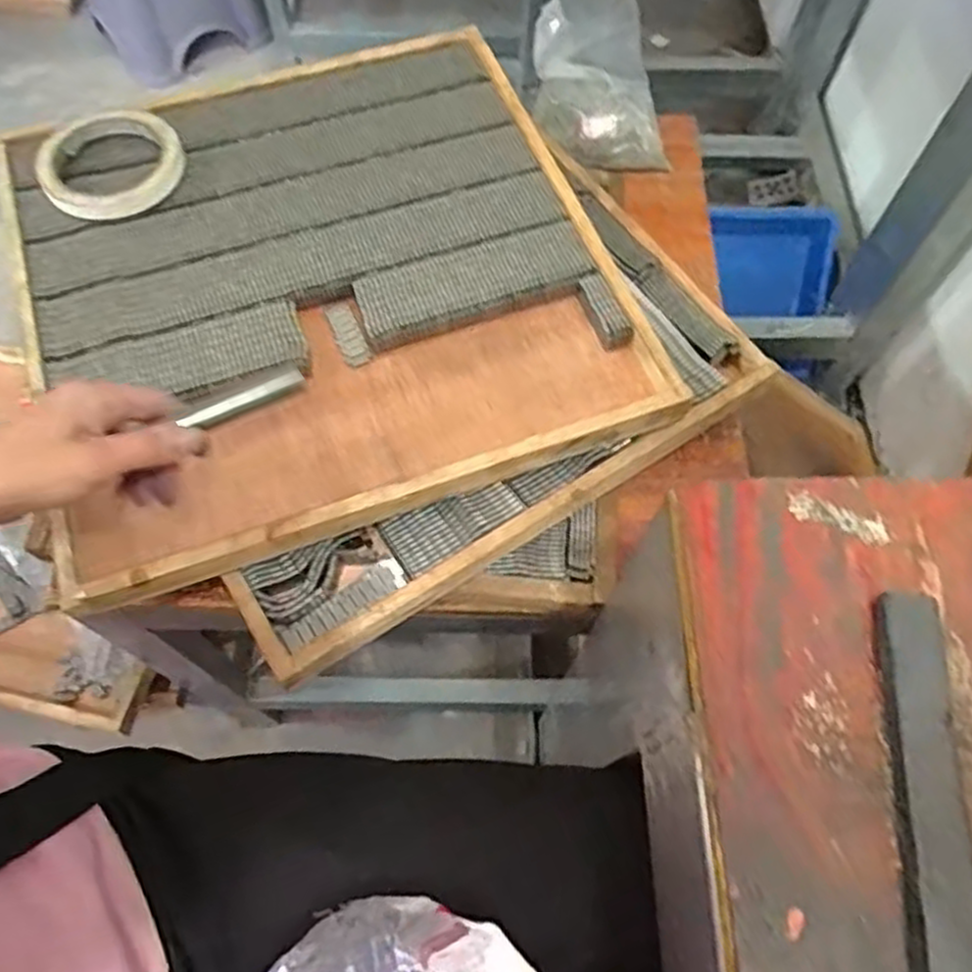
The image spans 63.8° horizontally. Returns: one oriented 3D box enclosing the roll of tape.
[{"bbox_3d":[-0.278,-0.241,0.578,0.099,0.027,0.099,0,65,-1],"label":"roll of tape"}]

